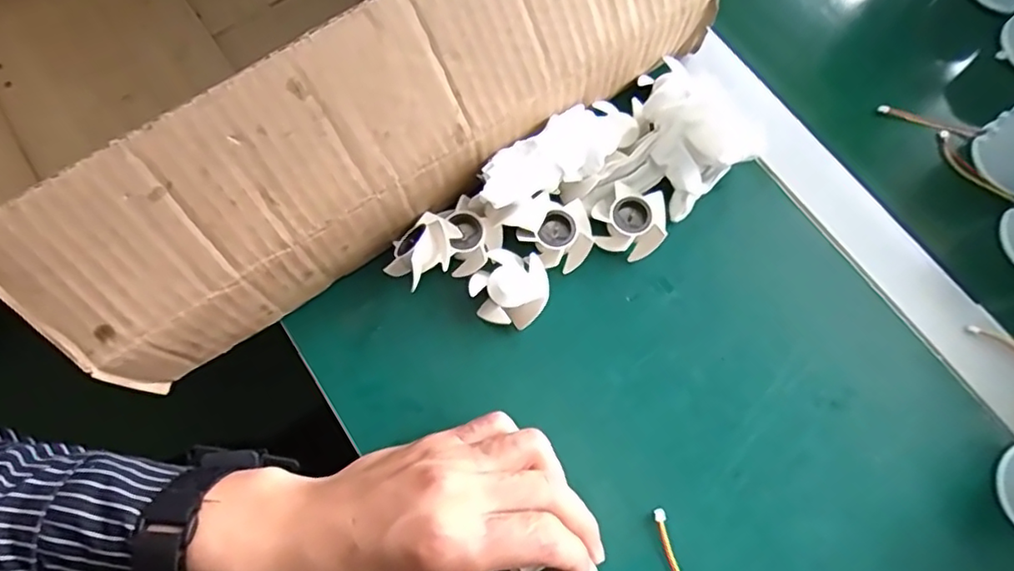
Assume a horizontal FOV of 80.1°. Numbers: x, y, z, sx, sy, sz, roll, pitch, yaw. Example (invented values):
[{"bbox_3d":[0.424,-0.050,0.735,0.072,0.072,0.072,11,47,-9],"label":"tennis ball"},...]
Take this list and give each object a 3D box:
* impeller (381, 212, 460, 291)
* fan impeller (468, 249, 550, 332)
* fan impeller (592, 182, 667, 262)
[{"bbox_3d":[-0.048,-0.019,0.342,0.044,0.036,0.033,-37,76,-12],"label":"impeller"},{"bbox_3d":[0.001,0.002,0.345,0.043,0.017,0.042,0,72,-1],"label":"fan impeller"},{"bbox_3d":[0.072,-0.037,0.356,0.042,0.019,0.038,11,72,3],"label":"fan impeller"}]

